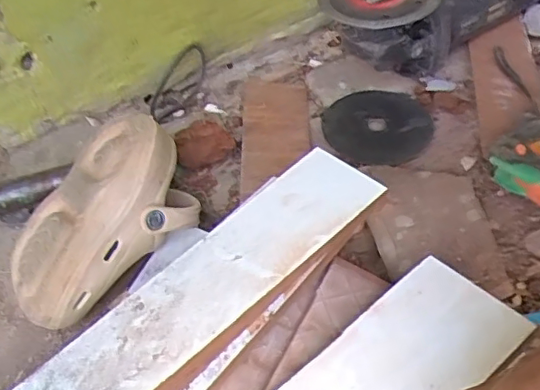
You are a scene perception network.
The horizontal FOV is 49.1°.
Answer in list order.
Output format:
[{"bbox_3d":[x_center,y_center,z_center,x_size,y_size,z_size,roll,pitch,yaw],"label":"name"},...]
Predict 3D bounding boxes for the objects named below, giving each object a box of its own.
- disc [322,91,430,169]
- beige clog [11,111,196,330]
[{"bbox_3d":[0.096,-0.062,0.532,0.100,0.006,0.090,-26,55,-21],"label":"disc"},{"bbox_3d":[-0.114,0.022,0.427,0.081,0.075,0.154,27,81,47],"label":"beige clog"}]

